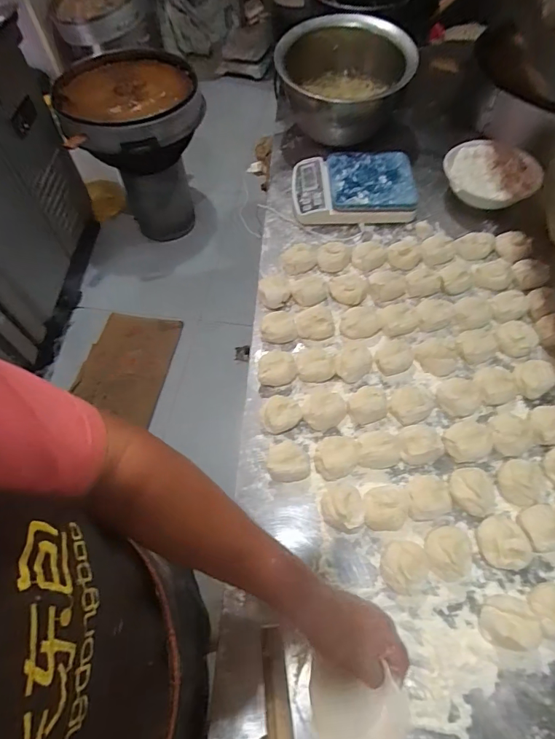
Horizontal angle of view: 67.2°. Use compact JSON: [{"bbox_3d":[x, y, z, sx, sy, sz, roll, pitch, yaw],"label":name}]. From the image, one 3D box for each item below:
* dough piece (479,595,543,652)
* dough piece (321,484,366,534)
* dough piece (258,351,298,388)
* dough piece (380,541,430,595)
[{"bbox_3d":[0.236,0.257,0.424,0.050,0.034,0.047,-1,60,1],"label":"dough piece"},{"bbox_3d":[0.076,0.161,0.488,0.049,0.038,0.053,-2,60,3],"label":"dough piece"},{"bbox_3d":[0.001,-0.004,0.587,0.052,0.032,0.051,-1,60,1],"label":"dough piece"},{"bbox_3d":[0.141,0.219,0.467,0.052,0.033,0.048,-1,60,1],"label":"dough piece"}]

